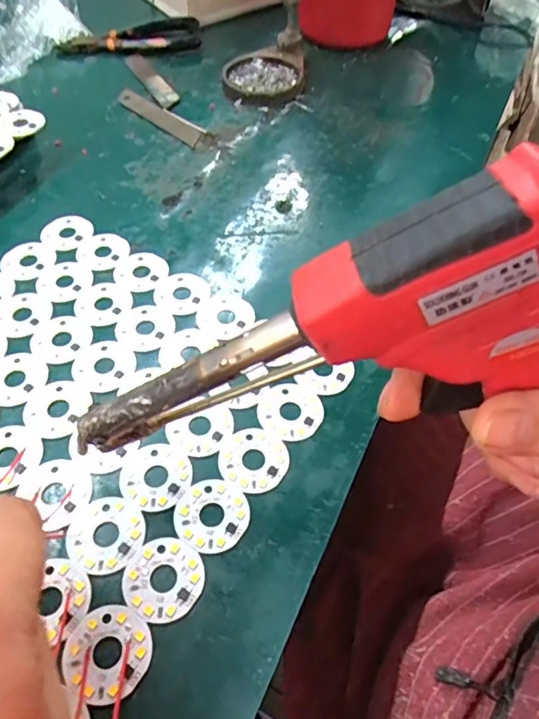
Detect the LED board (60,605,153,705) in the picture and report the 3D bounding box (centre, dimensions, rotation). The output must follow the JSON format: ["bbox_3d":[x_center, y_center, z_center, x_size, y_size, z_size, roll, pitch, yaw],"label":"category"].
[{"bbox_3d":[-0.058,0.105,0.189,0.030,0.004,0.030,24,56,15],"label":"LED board"}]

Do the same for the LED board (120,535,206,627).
[{"bbox_3d":[-0.041,0.085,0.204,0.030,0.004,0.030,36,60,22],"label":"LED board"}]

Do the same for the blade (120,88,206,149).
[{"bbox_3d":[-0.088,-0.196,0.418,0.101,0.004,0.022,39,61,24],"label":"blade"}]

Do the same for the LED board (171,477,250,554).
[{"bbox_3d":[-0.024,0.064,0.220,0.030,0.004,0.030,25,57,16],"label":"LED board"}]

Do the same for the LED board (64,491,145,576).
[{"bbox_3d":[-0.067,0.070,0.214,0.030,0.004,0.031,24,56,15],"label":"LED board"}]

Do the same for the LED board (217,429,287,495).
[{"bbox_3d":[-0.007,0.044,0.236,0.031,0.004,0.030,25,57,16],"label":"LED board"}]

